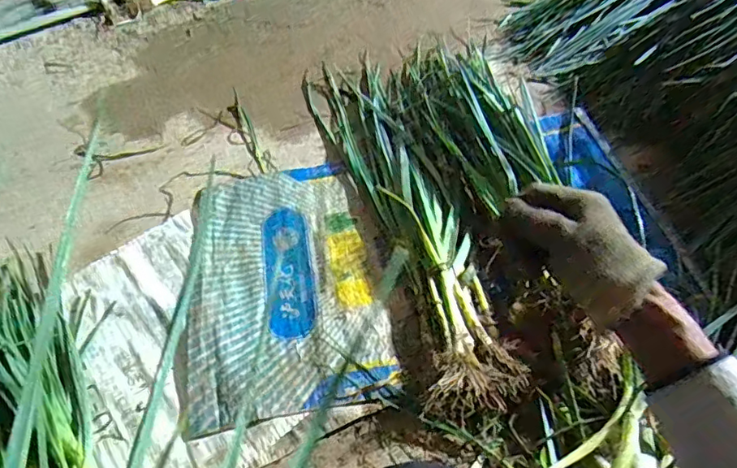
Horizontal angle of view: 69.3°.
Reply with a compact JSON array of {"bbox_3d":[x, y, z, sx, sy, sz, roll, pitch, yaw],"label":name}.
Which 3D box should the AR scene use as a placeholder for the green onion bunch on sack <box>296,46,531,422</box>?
[{"bbox_3d":[0.040,-0.108,1.114,0.198,0.084,1.031,-14,49,-6],"label":"green onion bunch on sack"}]

